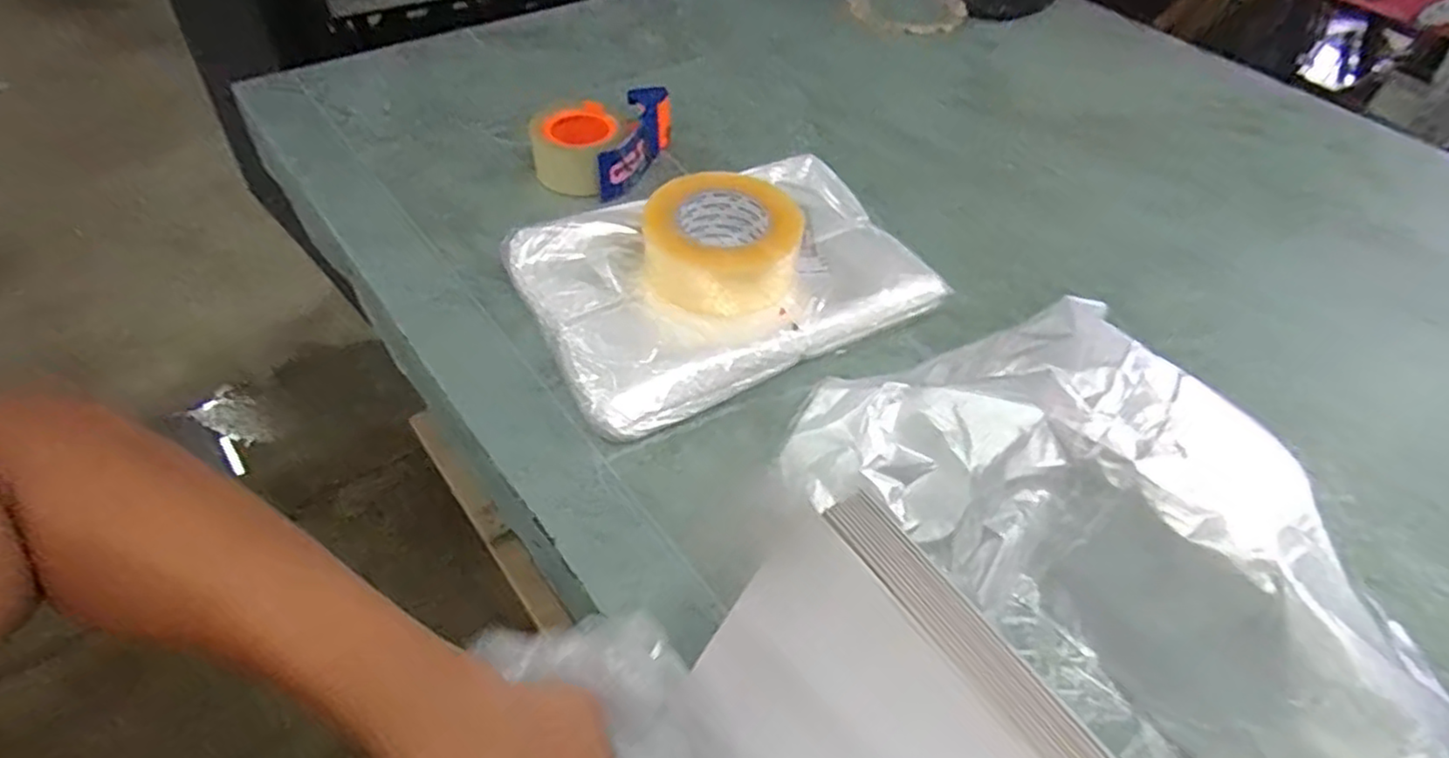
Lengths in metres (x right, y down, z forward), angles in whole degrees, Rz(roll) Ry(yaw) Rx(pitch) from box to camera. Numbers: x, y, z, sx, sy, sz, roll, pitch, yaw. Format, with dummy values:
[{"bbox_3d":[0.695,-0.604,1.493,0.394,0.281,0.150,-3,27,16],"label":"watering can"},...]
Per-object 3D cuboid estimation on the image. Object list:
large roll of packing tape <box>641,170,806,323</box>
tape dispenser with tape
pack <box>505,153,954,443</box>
[{"bbox_3d":[-0.001,-0.111,0.589,0.129,0.067,0.131,2,50,-2],"label":"large roll of packing tape"},{"bbox_3d":[-0.137,-0.258,0.741,0.122,0.067,0.157,19,51,12],"label":"tape dispenser with tape"},{"bbox_3d":[0.002,-0.092,0.611,0.338,0.043,0.221,-22,55,-23],"label":"pack"}]

